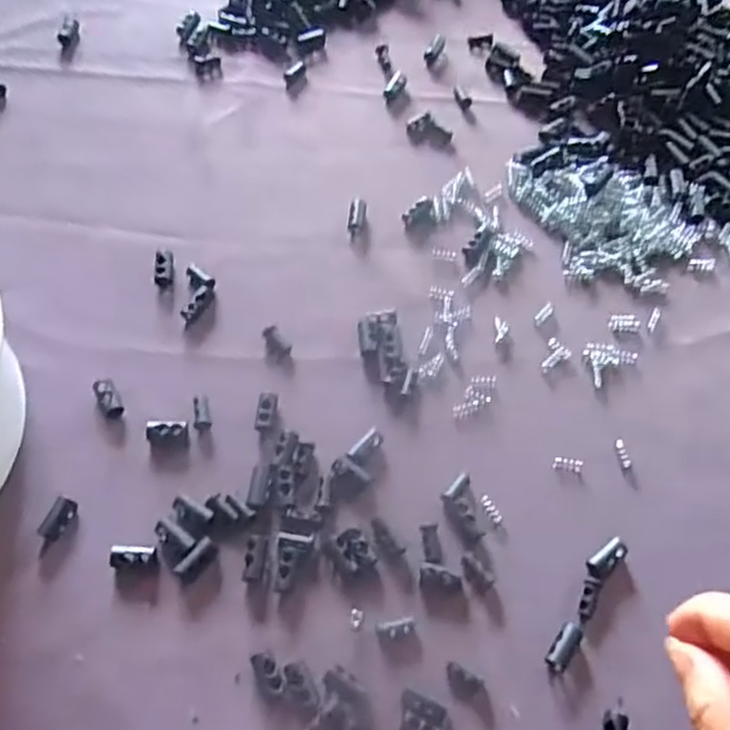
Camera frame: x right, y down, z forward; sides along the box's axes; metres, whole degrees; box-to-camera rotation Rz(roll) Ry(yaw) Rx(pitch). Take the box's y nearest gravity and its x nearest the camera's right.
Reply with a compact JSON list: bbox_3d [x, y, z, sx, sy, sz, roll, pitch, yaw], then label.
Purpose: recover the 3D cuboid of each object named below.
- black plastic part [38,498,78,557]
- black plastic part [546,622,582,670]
[{"bbox_3d":[-0.134,0.069,0.306,0.009,0.008,0.025,23,76,9],"label":"black plastic part"},{"bbox_3d":[0.083,0.115,0.294,0.008,0.007,0.020,31,66,12],"label":"black plastic part"}]

